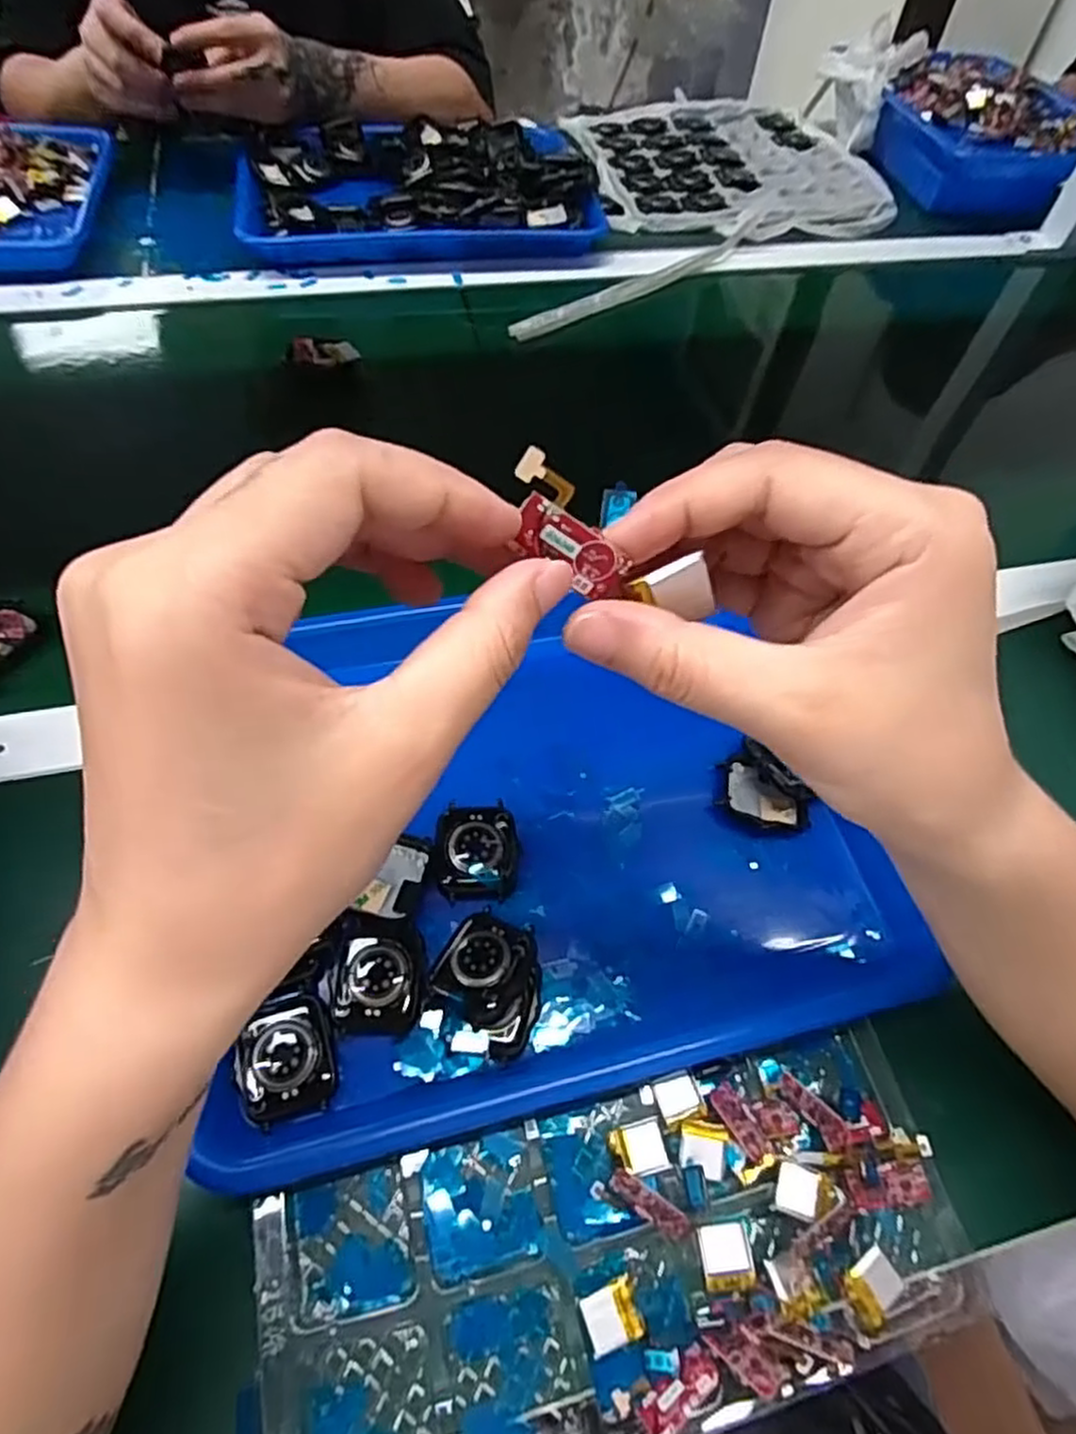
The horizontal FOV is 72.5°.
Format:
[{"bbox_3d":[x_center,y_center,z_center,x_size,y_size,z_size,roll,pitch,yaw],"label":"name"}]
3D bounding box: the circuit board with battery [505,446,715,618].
[{"bbox_3d":[0.018,-0.039,0.171,0.059,0.024,0.004,32,18,-29],"label":"circuit board with battery"}]

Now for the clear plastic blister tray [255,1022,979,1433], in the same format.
[{"bbox_3d":[0.032,0.204,0.278,0.260,0.023,0.105,-10,58,-11],"label":"clear plastic blister tray"}]

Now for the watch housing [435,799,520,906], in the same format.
[{"bbox_3d":[-0.028,0.061,0.342,0.037,0.011,0.045,-2,57,-6],"label":"watch housing"}]

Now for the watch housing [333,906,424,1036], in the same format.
[{"bbox_3d":[-0.068,0.109,0.312,0.036,0.014,0.046,1,57,-4],"label":"watch housing"}]

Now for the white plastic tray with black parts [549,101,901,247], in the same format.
[{"bbox_3d":[0.194,-0.595,0.785,0.287,0.021,0.299,-8,58,-10],"label":"white plastic tray with black parts"}]

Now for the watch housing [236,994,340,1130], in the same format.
[{"bbox_3d":[-0.100,0.136,0.293,0.036,0.011,0.041,-13,59,-13],"label":"watch housing"}]

